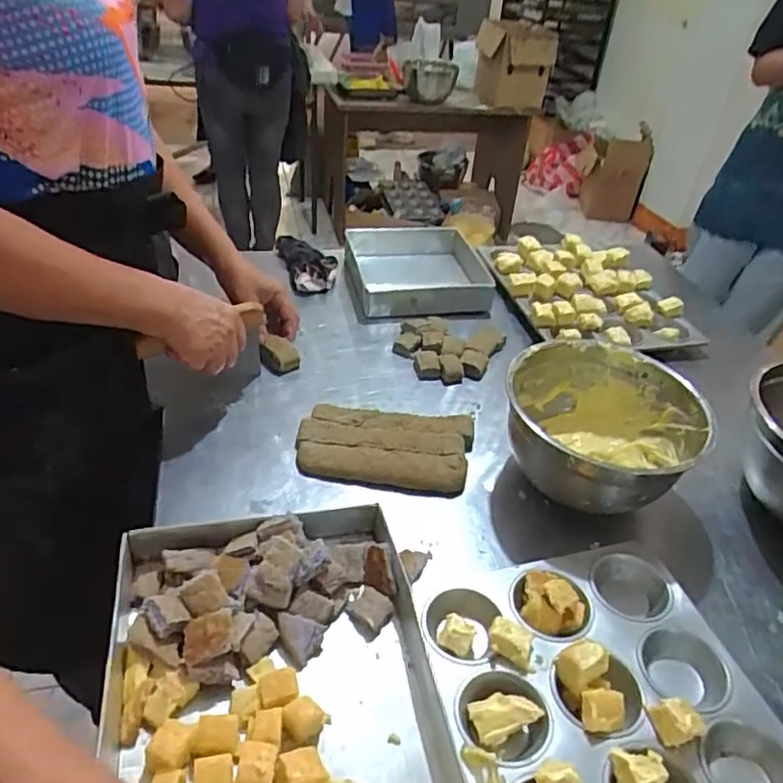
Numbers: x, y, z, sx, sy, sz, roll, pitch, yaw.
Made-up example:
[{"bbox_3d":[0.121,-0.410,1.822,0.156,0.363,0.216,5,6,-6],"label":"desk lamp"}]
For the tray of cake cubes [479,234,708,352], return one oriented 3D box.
[{"bbox_3d":[0.319,-0.170,1.030,0.293,0.048,0.295,1,38,-4],"label":"tray of cake cubes"}]

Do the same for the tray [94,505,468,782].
[{"bbox_3d":[-0.084,0.226,0.482,0.262,0.046,0.318,-6,39,-13],"label":"tray"}]

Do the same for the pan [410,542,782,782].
[{"bbox_3d":[0.175,0.267,0.473,0.252,0.037,0.336,-8,40,-14],"label":"pan"}]

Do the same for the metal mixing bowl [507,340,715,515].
[{"bbox_3d":[0.226,0.042,0.689,0.197,0.102,0.193,5,36,-4],"label":"metal mixing bowl"}]

